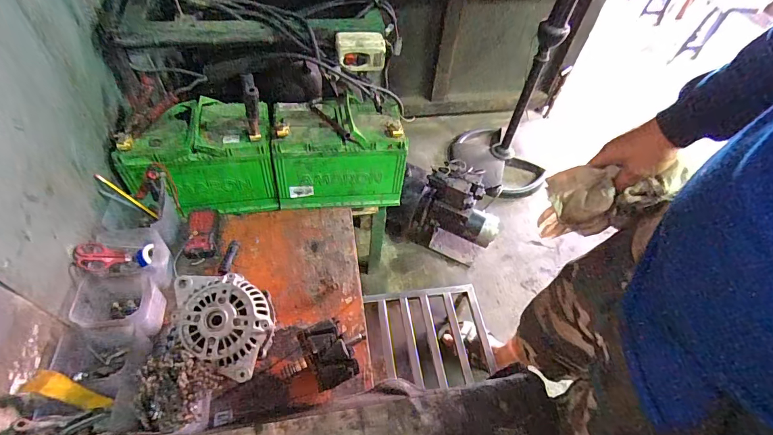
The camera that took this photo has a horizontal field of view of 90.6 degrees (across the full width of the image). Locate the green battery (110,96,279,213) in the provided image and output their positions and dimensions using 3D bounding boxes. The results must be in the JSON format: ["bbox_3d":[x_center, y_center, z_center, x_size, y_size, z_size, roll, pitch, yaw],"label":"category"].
[{"bbox_3d":[-0.408,-0.128,0.877,0.297,0.200,0.197,-8,55,-11],"label":"green battery"}]

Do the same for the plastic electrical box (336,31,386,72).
[{"bbox_3d":[-0.053,-0.354,0.813,0.108,0.063,0.053,-10,55,-12],"label":"plastic electrical box"}]

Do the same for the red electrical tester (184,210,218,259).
[{"bbox_3d":[-0.378,0.029,0.787,0.052,0.026,0.109,-3,54,-8],"label":"red electrical tester"}]

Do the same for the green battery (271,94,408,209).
[{"bbox_3d":[-0.114,-0.163,0.931,0.292,0.206,0.179,-4,54,-8],"label":"green battery"}]

